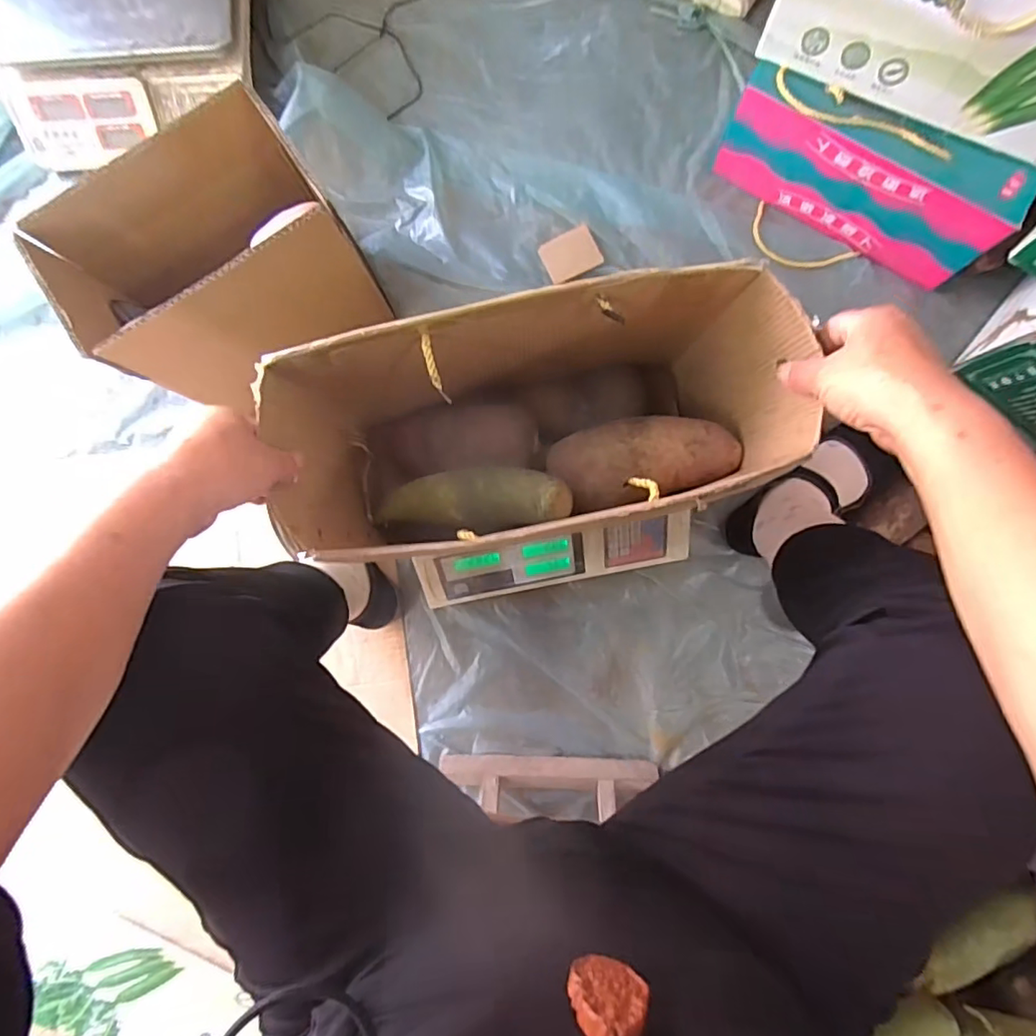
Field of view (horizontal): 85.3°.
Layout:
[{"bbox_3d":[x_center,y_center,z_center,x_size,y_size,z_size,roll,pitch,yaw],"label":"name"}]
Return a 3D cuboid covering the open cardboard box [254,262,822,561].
[{"bbox_3d":[0.021,-0.066,0.500,0.373,0.240,0.165,-12,85,1],"label":"open cardboard box"}]

